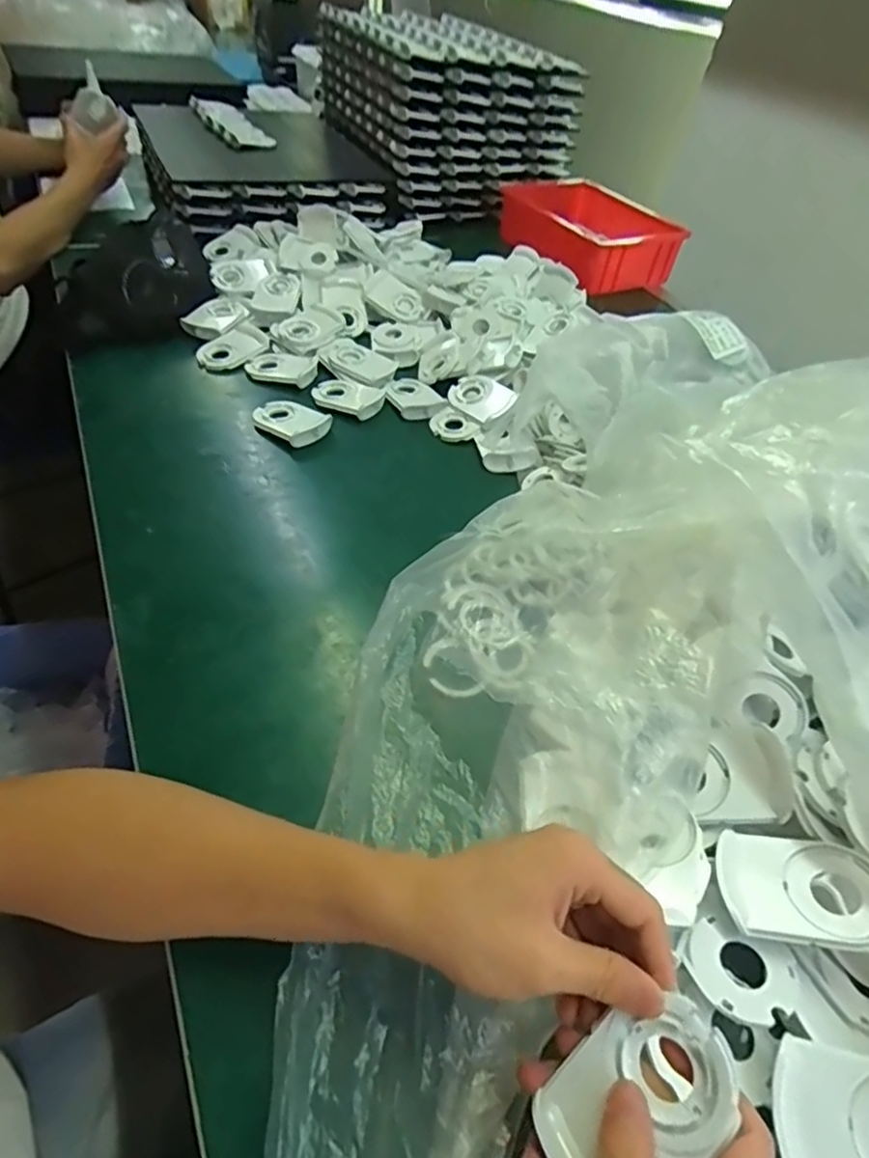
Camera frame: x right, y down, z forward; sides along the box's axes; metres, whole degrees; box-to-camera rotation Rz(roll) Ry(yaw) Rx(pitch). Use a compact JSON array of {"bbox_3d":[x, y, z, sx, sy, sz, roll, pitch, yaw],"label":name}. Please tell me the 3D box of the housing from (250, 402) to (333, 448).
[{"bbox_3d":[-0.154,-0.169,0.642,0.080,0.013,0.054,31,54,21],"label":"housing"}]

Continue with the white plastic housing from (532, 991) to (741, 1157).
[{"bbox_3d":[0.083,0.214,0.245,0.084,0.005,0.051,-44,46,-5],"label":"white plastic housing"}]

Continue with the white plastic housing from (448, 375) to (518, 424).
[{"bbox_3d":[0.051,-0.209,0.691,0.071,0.016,0.054,35,75,21],"label":"white plastic housing"}]

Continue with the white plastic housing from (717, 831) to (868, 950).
[{"bbox_3d":[0.205,0.173,0.336,0.084,0.012,0.056,1,40,14],"label":"white plastic housing"}]

